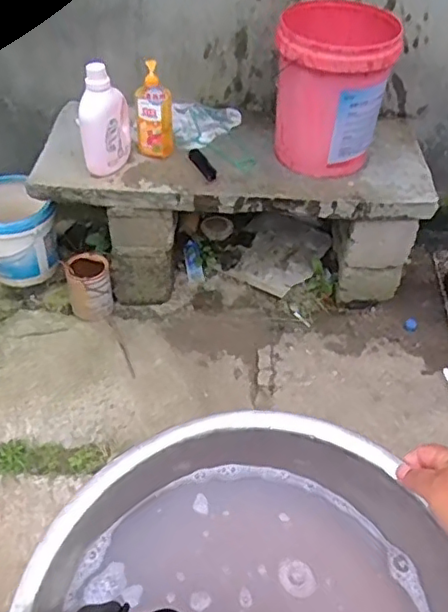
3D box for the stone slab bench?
[{"bbox_3d":[0.021,-0.317,1.860,1.081,0.435,0.427,2,47,-2],"label":"stone slab bench"}]

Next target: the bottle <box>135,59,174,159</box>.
[{"bbox_3d":[-0.191,-0.527,1.632,0.102,0.234,0.069,-3,47,-6],"label":"bottle"}]

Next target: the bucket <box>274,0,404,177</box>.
[{"bbox_3d":[0.280,-0.567,1.612,0.281,0.389,0.281,2,47,-2],"label":"bucket"}]

